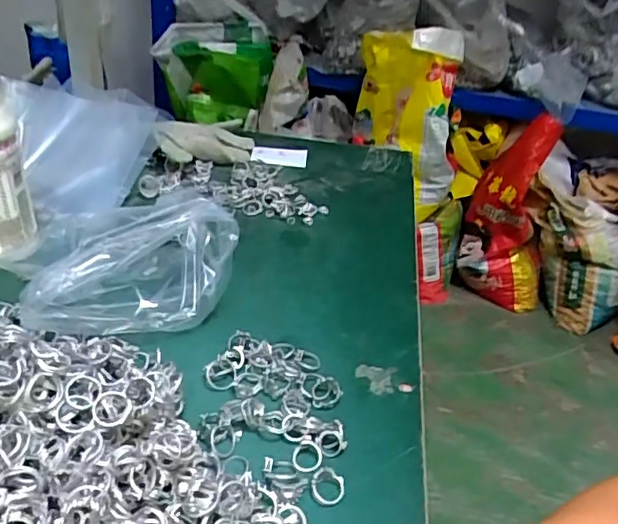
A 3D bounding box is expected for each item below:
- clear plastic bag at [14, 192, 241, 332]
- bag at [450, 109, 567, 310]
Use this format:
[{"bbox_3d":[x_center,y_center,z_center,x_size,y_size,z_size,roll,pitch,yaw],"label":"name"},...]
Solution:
[{"bbox_3d":[-0.144,0.002,0.470,0.161,0.113,0.052,-6,36,-19],"label":"clear plastic bag"},{"bbox_3d":[0.626,-0.132,1.763,0.280,0.579,0.176,18,34,14],"label":"bag"}]

